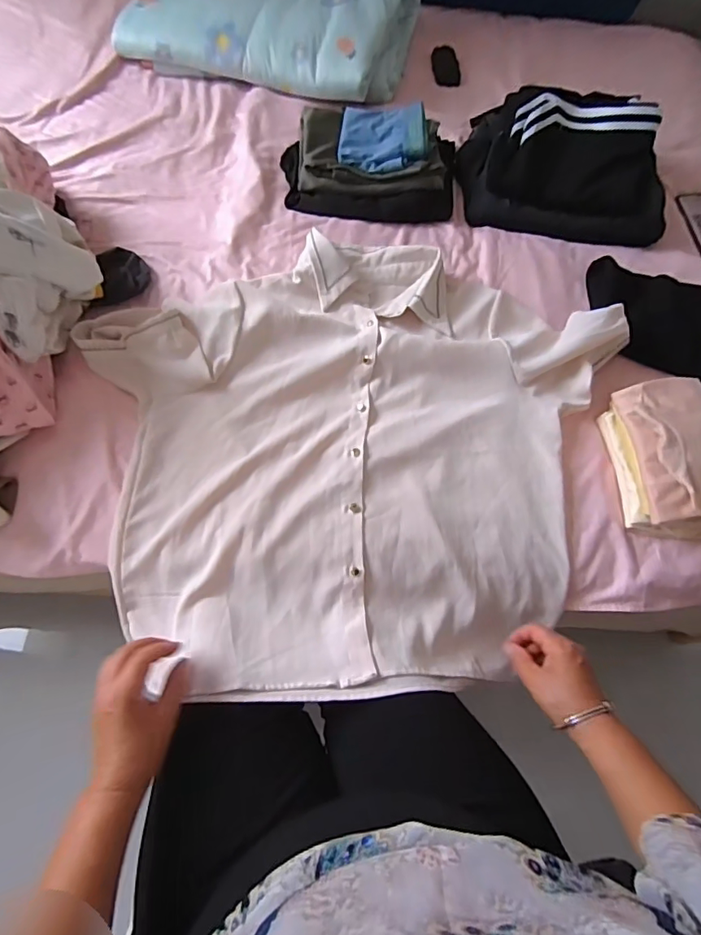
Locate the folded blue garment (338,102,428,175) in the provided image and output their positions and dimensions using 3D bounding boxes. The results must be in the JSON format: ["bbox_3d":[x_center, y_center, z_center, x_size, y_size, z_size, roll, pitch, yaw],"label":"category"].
[{"bbox_3d":[0.055,-0.549,0.810,0.143,0.031,0.136,6,65,-1],"label":"folded blue garment"}]

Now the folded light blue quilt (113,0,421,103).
[{"bbox_3d":[-0.147,-0.907,0.976,0.532,0.094,0.359,17,65,4],"label":"folded light blue quilt"}]

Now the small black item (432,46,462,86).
[{"bbox_3d":[0.201,-0.850,1.041,0.056,0.009,0.110,-5,77,6],"label":"small black item"}]

